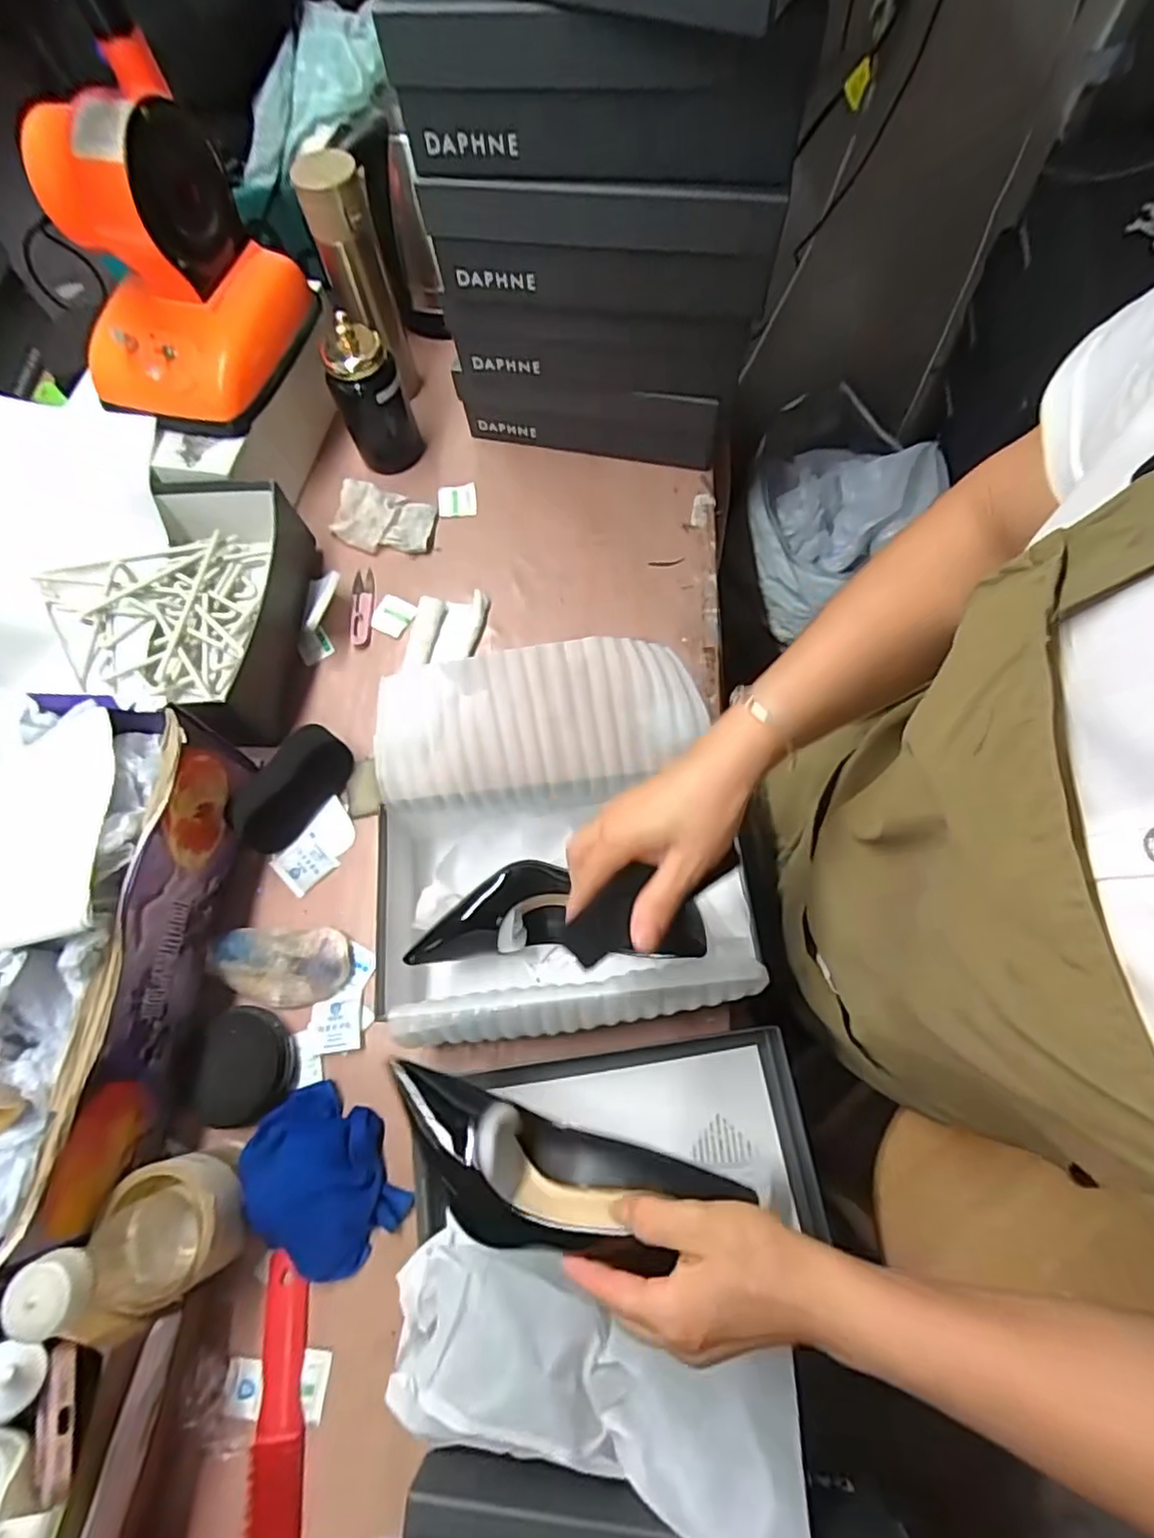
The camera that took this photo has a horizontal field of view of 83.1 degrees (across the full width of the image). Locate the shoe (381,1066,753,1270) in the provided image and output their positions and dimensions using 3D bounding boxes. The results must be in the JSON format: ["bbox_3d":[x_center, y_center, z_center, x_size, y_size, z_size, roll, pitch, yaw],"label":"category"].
[{"bbox_3d":[-0.022,0.261,0.413,0.219,0.077,0.074,12,70,10],"label":"shoe"}]

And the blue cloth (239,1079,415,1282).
[{"bbox_3d":[-0.207,0.329,0.522,0.105,0.041,0.136,-28,70,-8],"label":"blue cloth"}]

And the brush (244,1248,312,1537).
[{"bbox_3d":[-0.223,0.475,0.484,0.034,0.018,0.187,-7,69,0],"label":"brush"}]

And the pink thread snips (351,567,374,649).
[{"bbox_3d":[-0.245,-0.189,0.737,0.026,0.013,0.113,-10,69,-1],"label":"pink thread snips"}]

